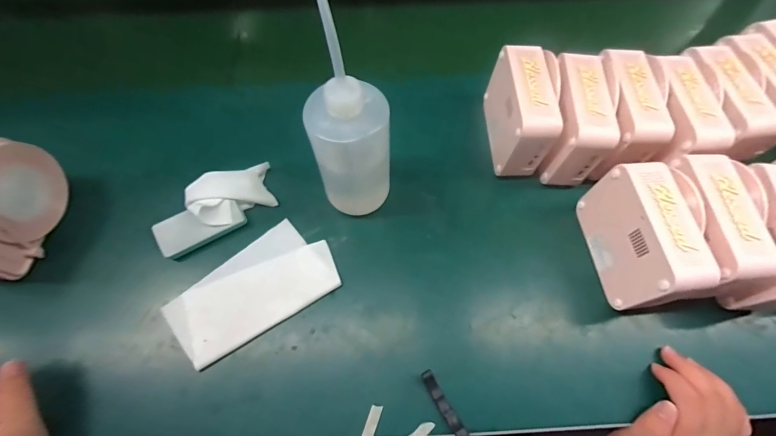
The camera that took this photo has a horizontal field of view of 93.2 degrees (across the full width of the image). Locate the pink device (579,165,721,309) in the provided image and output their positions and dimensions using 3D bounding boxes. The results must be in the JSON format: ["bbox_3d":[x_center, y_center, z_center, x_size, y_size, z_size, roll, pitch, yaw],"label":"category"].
[{"bbox_3d":[0.257,0.020,0.368,0.060,0.094,0.128,-6,64,-2],"label":"pink device"}]

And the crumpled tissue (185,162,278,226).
[{"bbox_3d":[-0.181,-0.024,0.428,0.098,0.035,0.067,-21,66,-9],"label":"crumpled tissue"}]

